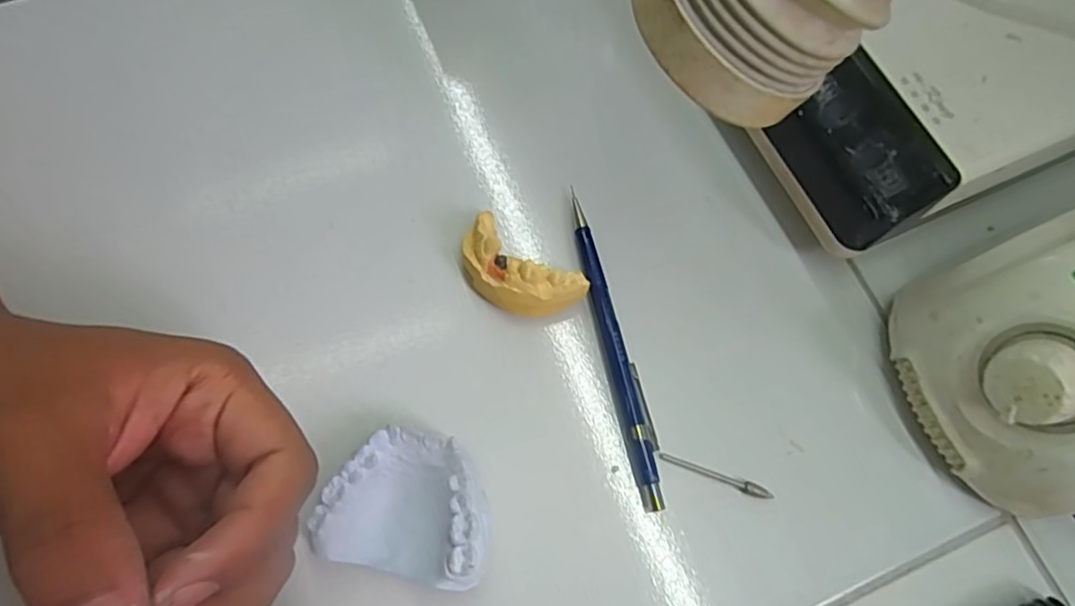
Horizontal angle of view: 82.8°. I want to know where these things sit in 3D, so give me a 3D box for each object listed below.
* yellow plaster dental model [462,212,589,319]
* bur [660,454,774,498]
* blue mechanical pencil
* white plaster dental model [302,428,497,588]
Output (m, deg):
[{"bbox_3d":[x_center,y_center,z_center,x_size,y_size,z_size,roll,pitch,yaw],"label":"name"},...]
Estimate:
[{"bbox_3d":[-0.009,-0.010,0.256,0.054,0.021,0.026,33,72,8],"label":"yellow plaster dental model"},{"bbox_3d":[0.071,0.069,0.243,0.045,0.004,0.005,21,71,4],"label":"bur"},{"bbox_3d":[0.032,0.018,0.256,0.012,0.010,0.132,-11,72,-7],"label":"blue mechanical pencil"},{"bbox_3d":[-0.046,0.075,0.228,0.061,0.023,0.049,13,70,1],"label":"white plaster dental model"}]

